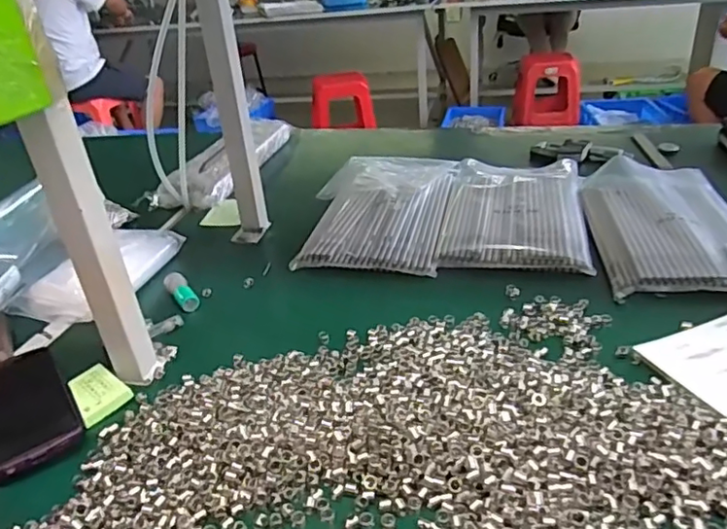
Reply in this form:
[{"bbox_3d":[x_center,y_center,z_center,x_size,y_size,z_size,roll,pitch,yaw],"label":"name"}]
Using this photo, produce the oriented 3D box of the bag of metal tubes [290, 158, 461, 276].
[{"bbox_3d":[0.023,-0.084,0.866,0.201,0.034,0.325,2,30,15],"label":"bag of metal tubes"}]

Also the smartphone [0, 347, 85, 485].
[{"bbox_3d":[-0.317,0.127,0.549,0.076,0.013,0.169,-24,33,-27],"label":"smartphone"}]

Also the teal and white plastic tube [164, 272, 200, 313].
[{"bbox_3d":[-0.217,0.031,0.706,0.026,0.020,0.066,-23,33,-26],"label":"teal and white plastic tube"}]

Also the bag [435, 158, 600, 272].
[{"bbox_3d":[0.218,-0.088,0.855,0.183,0.019,0.340,1,30,14],"label":"bag"}]

